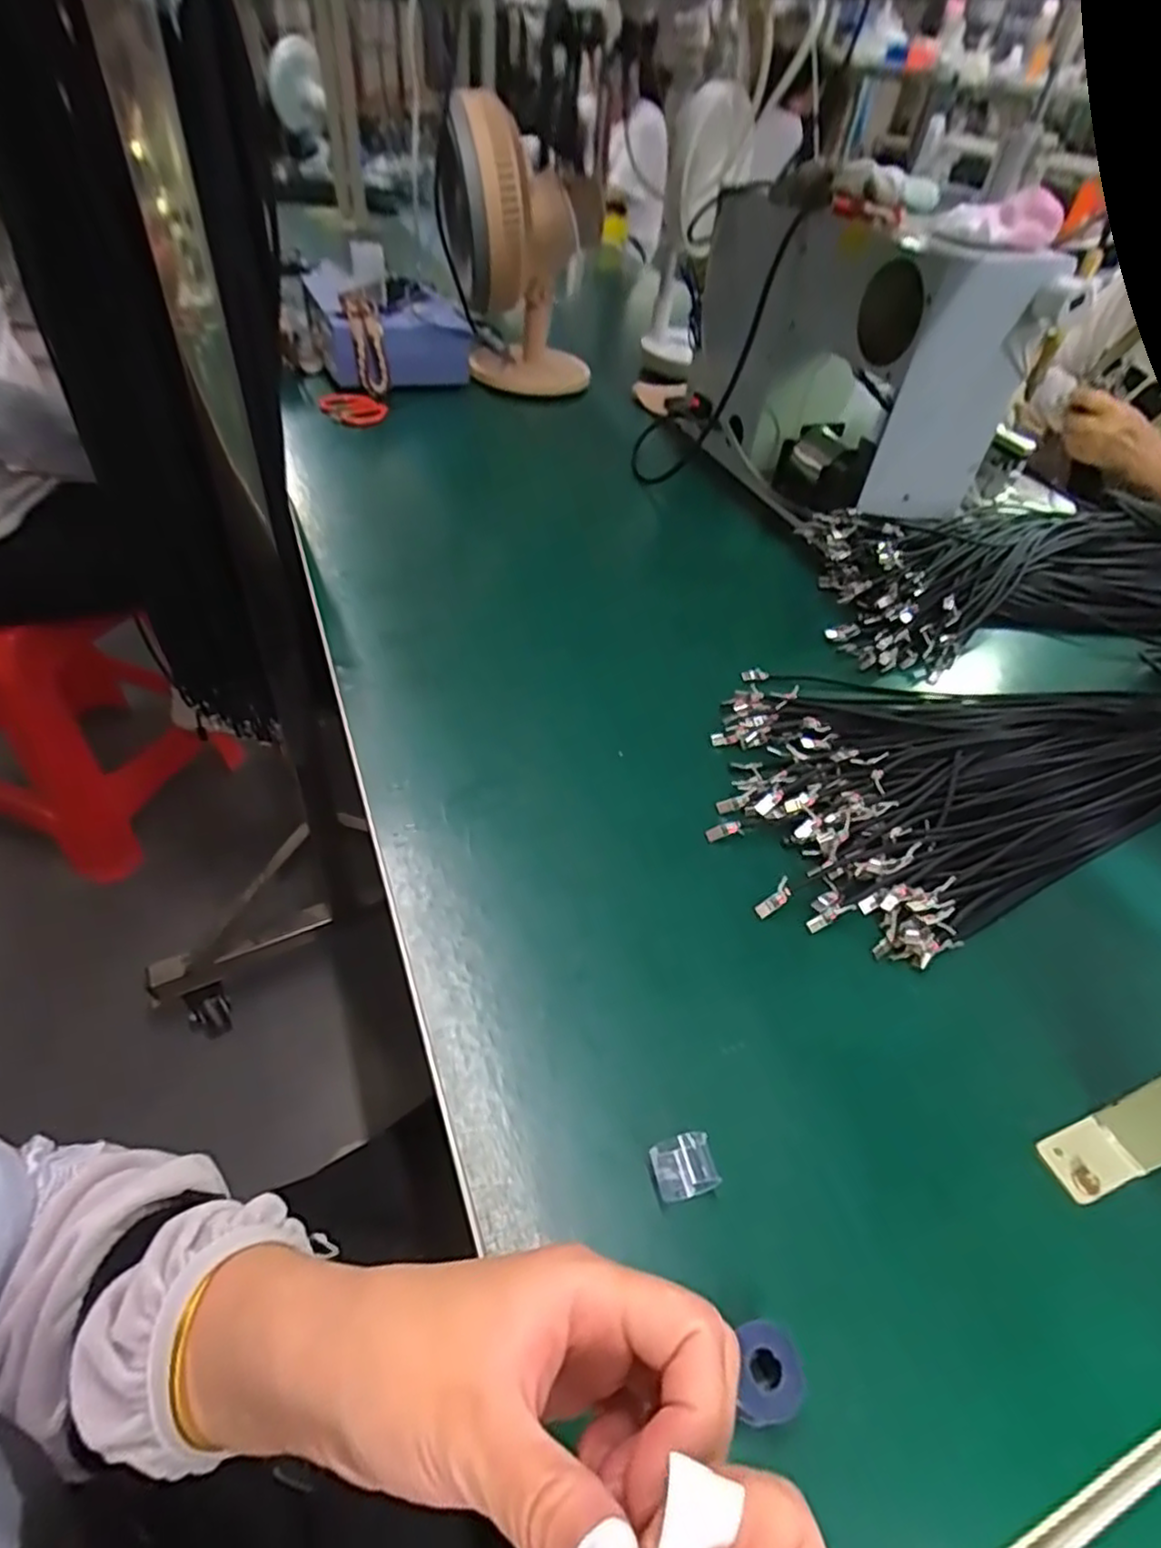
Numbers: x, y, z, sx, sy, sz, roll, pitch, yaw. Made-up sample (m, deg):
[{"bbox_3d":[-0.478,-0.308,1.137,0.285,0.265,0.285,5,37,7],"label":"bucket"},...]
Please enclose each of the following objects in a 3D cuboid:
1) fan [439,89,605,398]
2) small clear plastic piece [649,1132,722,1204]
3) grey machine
[{"bbox_3d":[-0.092,-0.743,1.004,0.194,0.320,0.207,-5,48,-13],"label":"fan"},{"bbox_3d":[0.047,0.182,0.323,0.025,0.025,0.022,-10,47,-14],"label":"small clear plastic piece"},{"bbox_3d":[0.292,-0.467,0.798,0.205,0.269,0.351,-10,47,-14],"label":"grey machine"}]

